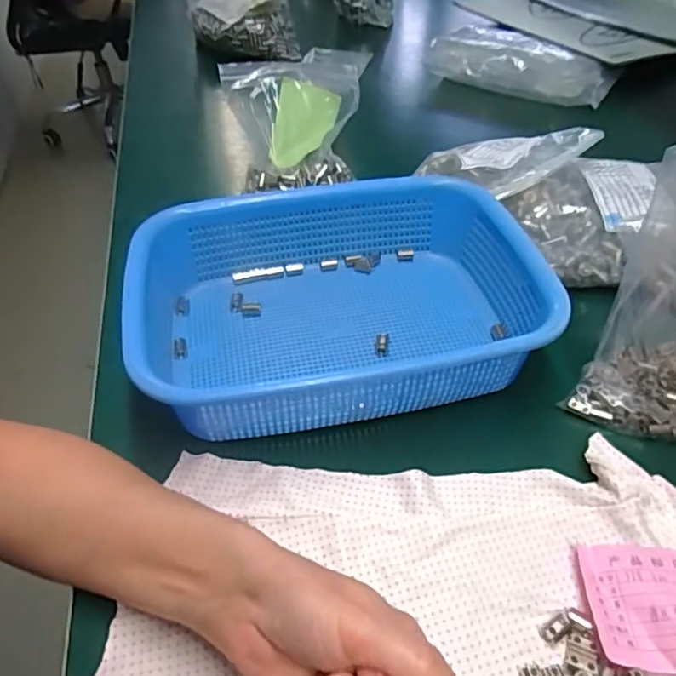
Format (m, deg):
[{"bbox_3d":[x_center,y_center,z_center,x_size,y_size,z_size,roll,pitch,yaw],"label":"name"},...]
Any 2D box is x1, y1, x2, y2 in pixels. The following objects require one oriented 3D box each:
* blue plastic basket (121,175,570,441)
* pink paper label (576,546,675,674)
[{"bbox_3d":[0.004,-0.030,0.422,0.281,0.070,0.206,-9,46,-5],"label":"blue plastic basket"},{"bbox_3d":[0.174,0.137,0.293,0.081,0.013,0.064,-10,35,16],"label":"pink paper label"}]

